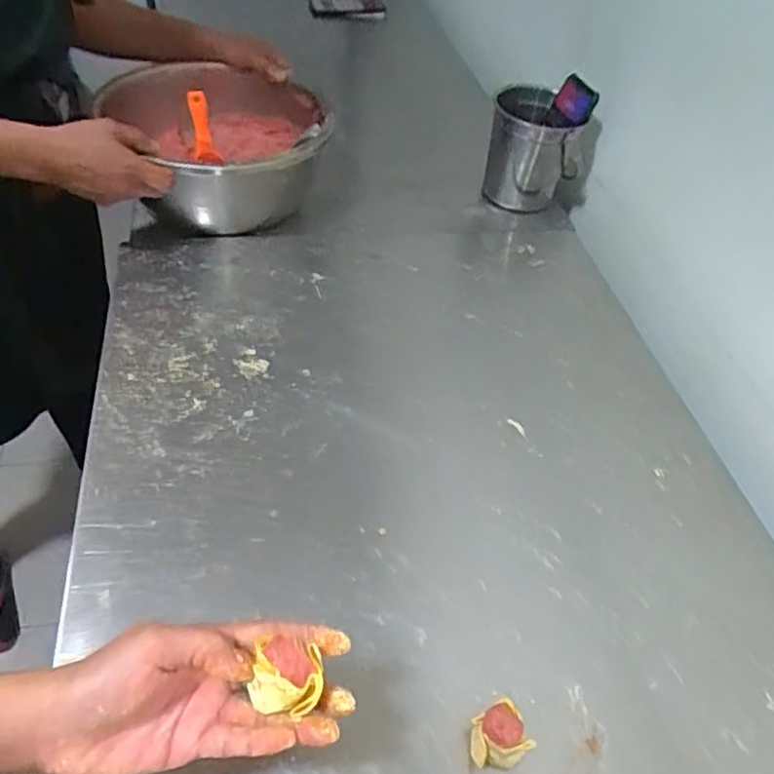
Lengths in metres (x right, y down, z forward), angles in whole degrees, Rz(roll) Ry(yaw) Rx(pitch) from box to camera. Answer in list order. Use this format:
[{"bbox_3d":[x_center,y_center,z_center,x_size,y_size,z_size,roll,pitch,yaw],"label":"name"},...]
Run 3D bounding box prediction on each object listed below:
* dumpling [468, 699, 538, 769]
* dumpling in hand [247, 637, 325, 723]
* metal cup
[{"bbox_3d":[0.075,0.237,0.427,0.036,0.037,0.034,3,49,-4],"label":"dumpling"},{"bbox_3d":[-0.053,0.153,0.333,0.036,0.026,0.029,0,50,-7],"label":"dumpling in hand"},{"bbox_3d":[0.196,-0.330,0.886,0.098,0.142,0.098,2,49,-5],"label":"metal cup"}]

